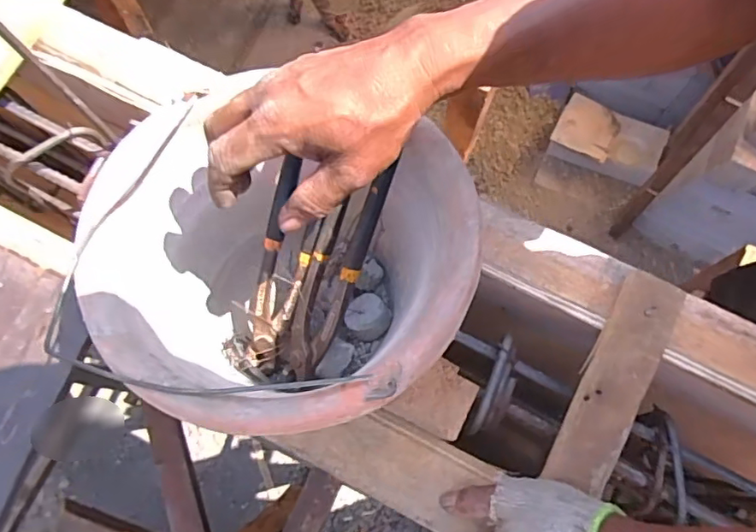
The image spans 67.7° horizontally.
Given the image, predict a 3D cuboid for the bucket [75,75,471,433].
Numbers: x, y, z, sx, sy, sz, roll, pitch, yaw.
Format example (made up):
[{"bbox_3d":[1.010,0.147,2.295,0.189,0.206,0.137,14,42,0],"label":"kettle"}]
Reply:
[{"bbox_3d":[-0.065,0.014,0.427,0.246,0.179,0.206,10,74,2],"label":"bucket"}]

